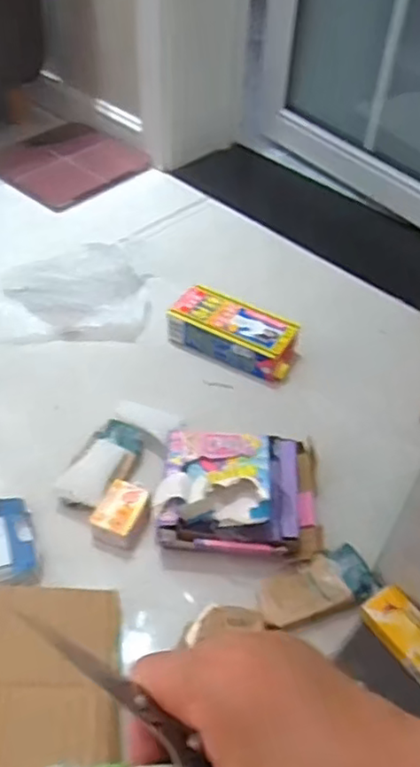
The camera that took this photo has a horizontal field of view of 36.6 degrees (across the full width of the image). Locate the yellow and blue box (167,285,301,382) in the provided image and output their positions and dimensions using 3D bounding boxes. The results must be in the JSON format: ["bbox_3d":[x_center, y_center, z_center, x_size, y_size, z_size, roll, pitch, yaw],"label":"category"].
[{"bbox_3d":[0.039,-0.081,1.031,0.204,0.061,0.096,23,50,18],"label":"yellow and blue box"}]

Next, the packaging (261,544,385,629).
[{"bbox_3d":[0.132,0.242,0.758,0.150,0.031,0.072,-15,49,-16],"label":"packaging"}]

